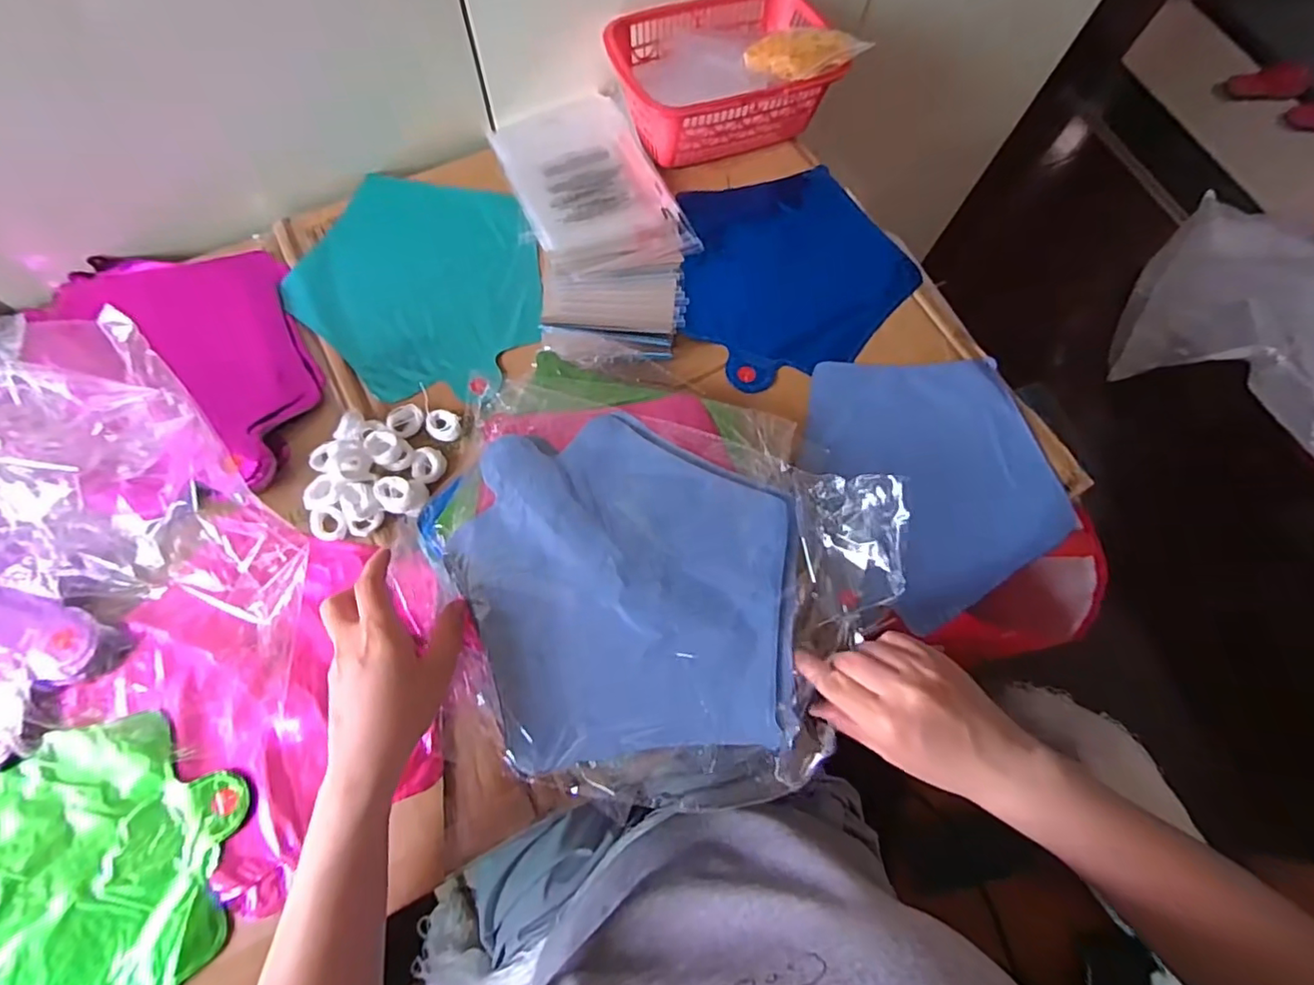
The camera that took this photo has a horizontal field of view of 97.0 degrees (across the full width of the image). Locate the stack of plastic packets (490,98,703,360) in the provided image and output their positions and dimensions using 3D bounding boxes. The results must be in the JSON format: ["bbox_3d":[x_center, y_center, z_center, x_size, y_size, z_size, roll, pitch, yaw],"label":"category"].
[{"bbox_3d":[-0.053,-0.263,0.544,0.153,0.039,0.330,-14,73,-7],"label":"stack of plastic packets"}]

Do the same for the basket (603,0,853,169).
[{"bbox_3d":[0.063,-0.408,0.571,0.214,0.069,0.146,-18,73,-8],"label":"basket"}]

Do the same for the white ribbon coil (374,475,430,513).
[{"bbox_3d":[-0.196,0.002,0.445,0.035,0.017,0.026,5,71,-1],"label":"white ribbon coil"}]

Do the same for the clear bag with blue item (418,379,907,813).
[{"bbox_3d":[0.002,0.048,0.411,0.315,0.053,0.284,3,71,-1],"label":"clear bag with blue item"}]

